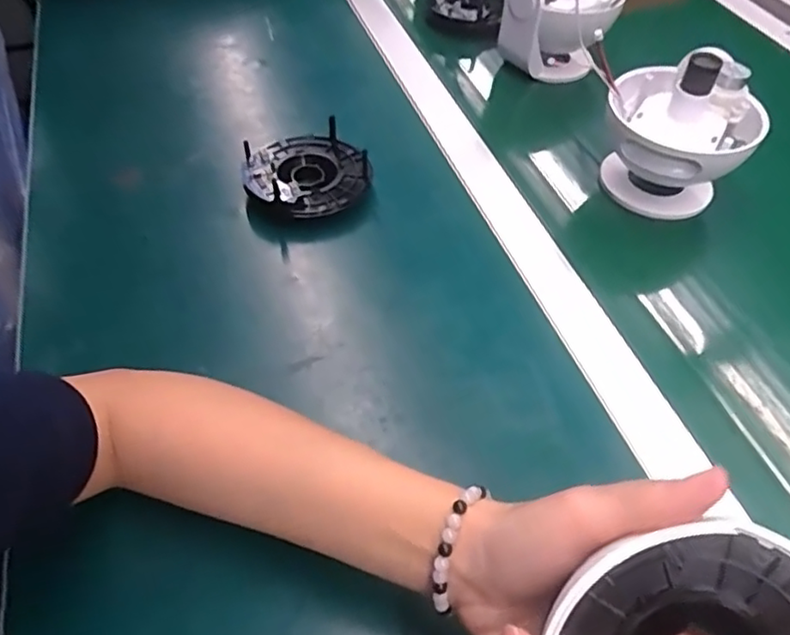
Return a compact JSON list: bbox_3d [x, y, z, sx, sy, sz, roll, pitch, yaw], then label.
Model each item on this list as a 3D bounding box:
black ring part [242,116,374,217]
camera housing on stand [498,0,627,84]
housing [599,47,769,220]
[{"bbox_3d":[-0.073,-0.118,0.511,0.095,0.036,0.095,-2,51,2],"label":"black ring part"},{"bbox_3d":[0.166,-0.304,0.626,0.110,0.104,0.106,10,50,7],"label":"camera housing on stand"},{"bbox_3d":[0.228,-0.147,0.500,0.109,0.117,0.098,34,57,24],"label":"housing"}]

